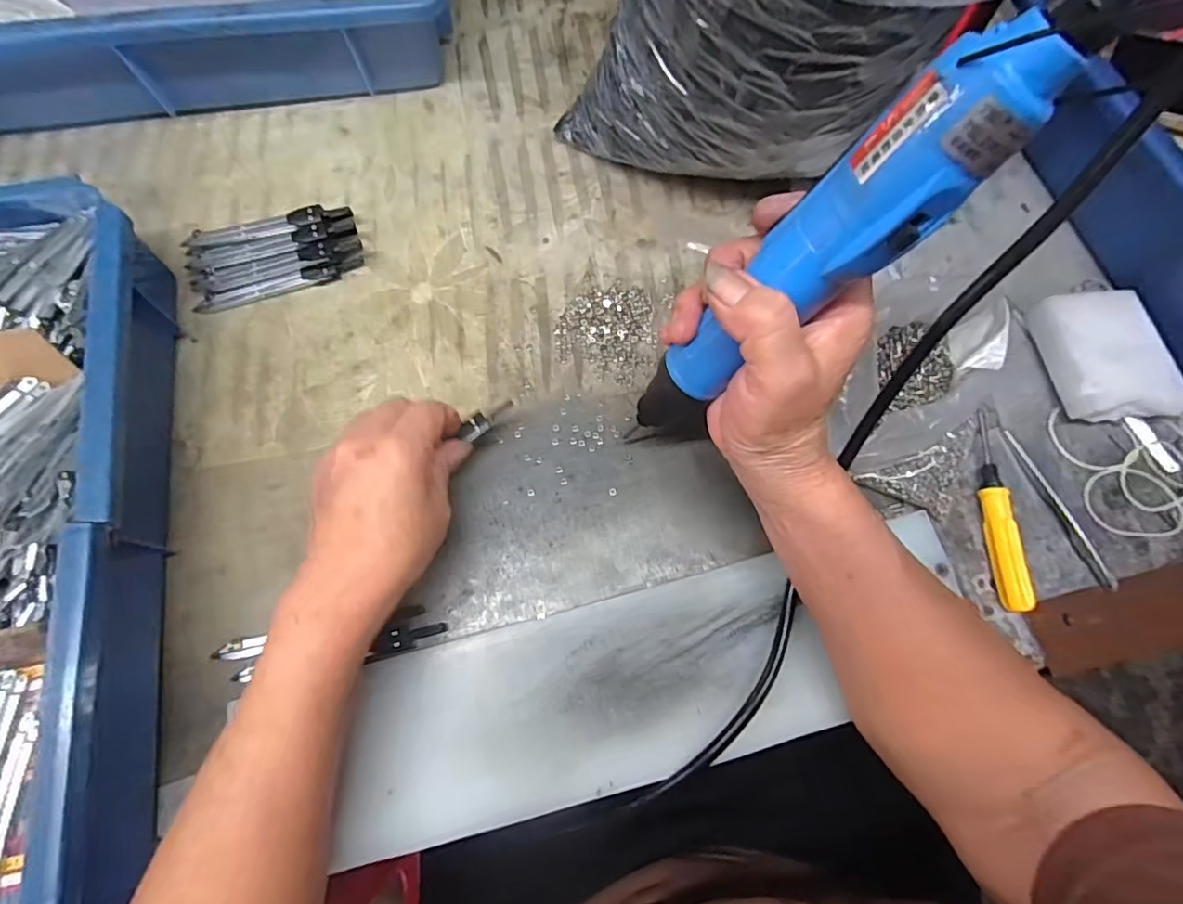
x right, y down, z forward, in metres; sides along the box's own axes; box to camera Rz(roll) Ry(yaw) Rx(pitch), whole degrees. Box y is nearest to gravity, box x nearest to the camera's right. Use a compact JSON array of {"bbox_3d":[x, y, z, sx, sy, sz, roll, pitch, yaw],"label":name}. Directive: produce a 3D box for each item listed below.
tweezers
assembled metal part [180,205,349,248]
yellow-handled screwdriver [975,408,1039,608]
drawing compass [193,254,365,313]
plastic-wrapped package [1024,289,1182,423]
[{"bbox_3d":[0.280,0.032,0.335,0.010,0.009,0.101,-18,74,-6],"label":"tweezers"},{"bbox_3d":[-0.226,-0.155,0.393,0.113,0.019,0.016,-12,74,-4],"label":"assembled metal part"},{"bbox_3d":[0.239,0.034,0.329,0.013,0.016,0.114,2,73,0],"label":"yellow-handled screwdriver"},{"bbox_3d":[-0.215,-0.117,0.387,0.115,0.012,0.011,-16,74,-5],"label":"drawing compass"},{"bbox_3d":[0.320,-0.059,0.350,0.057,0.032,0.082,-5,73,-2],"label":"plastic-wrapped package"}]

